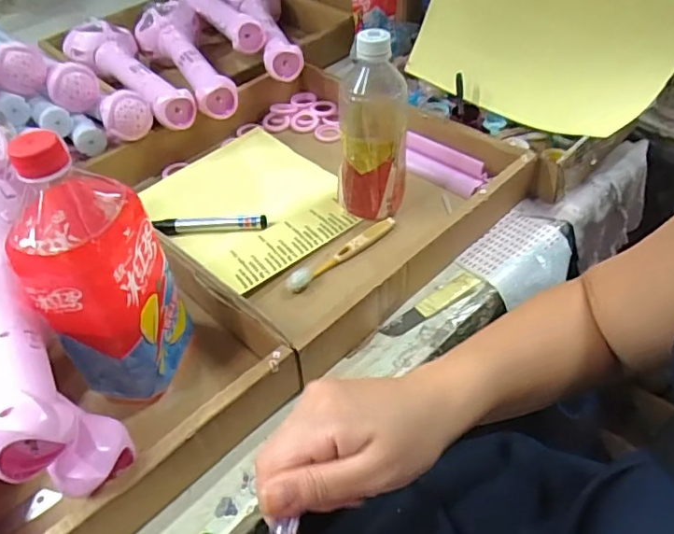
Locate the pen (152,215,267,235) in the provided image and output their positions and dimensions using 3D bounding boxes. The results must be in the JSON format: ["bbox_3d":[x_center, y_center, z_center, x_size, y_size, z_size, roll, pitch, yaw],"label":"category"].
[{"bbox_3d":[-0.136,-0.044,0.597,0.119,0.015,0.019,-3,46,1],"label":"pen"}]

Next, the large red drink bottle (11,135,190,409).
[{"bbox_3d":[-0.175,-0.001,0.407,0.091,0.206,0.104,-21,48,-16],"label":"large red drink bottle"}]

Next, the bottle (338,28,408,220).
[{"bbox_3d":[0.035,-0.144,0.560,0.064,0.183,0.082,1,46,5],"label":"bottle"}]

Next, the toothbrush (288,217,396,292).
[{"bbox_3d":[0.006,-0.016,0.556,0.139,0.007,0.017,-33,52,-25],"label":"toothbrush"}]

